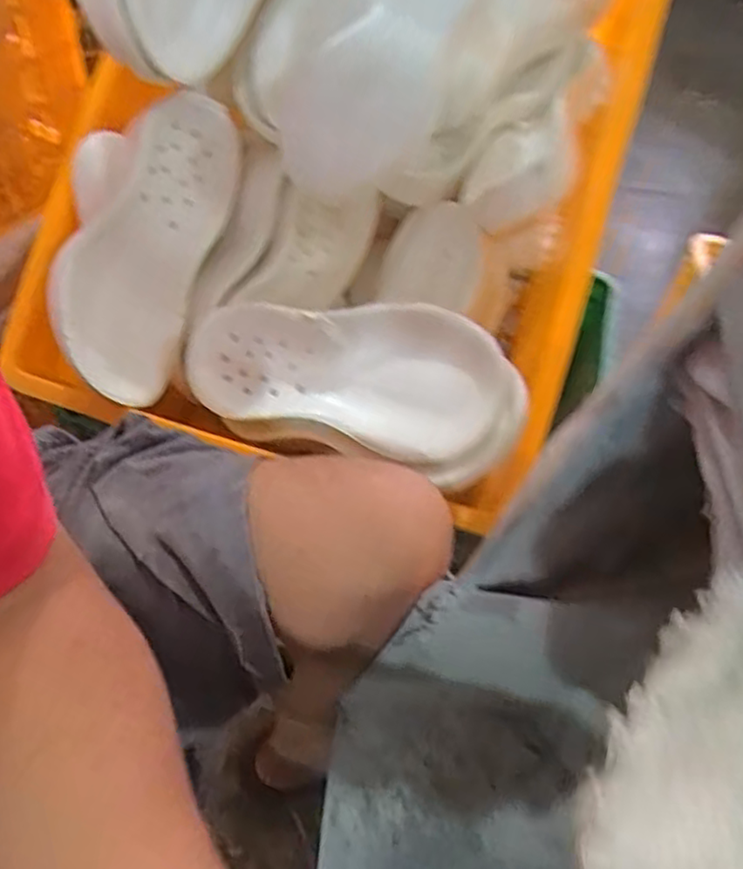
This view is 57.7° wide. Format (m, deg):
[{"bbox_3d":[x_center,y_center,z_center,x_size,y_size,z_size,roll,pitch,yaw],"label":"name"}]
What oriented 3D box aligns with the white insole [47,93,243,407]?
[{"bbox_3d":[-0.195,-0.169,0.597,0.034,0.120,0.278,2,73,43],"label":"white insole"}]

